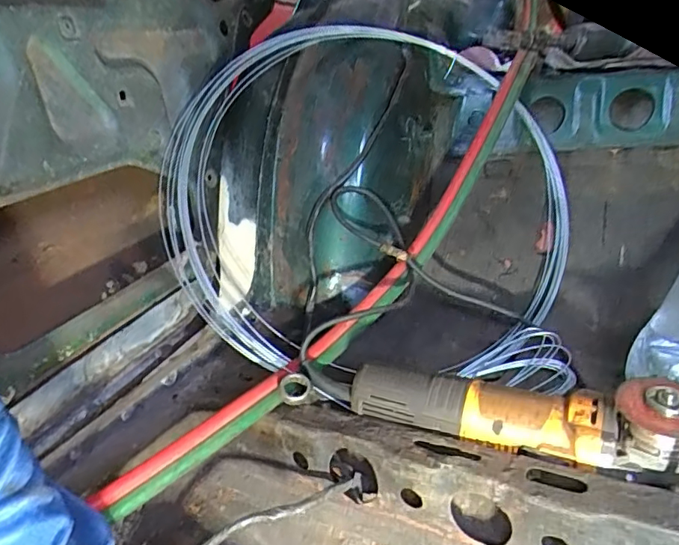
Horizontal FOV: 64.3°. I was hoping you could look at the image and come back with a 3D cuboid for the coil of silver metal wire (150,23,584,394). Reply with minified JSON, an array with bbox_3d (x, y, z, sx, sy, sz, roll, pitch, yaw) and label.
[{"bbox_3d":[0.044,-0.095,0.630,0.500,0.478,0.133,-3,-24,-5],"label":"coil of silver metal wire"}]

